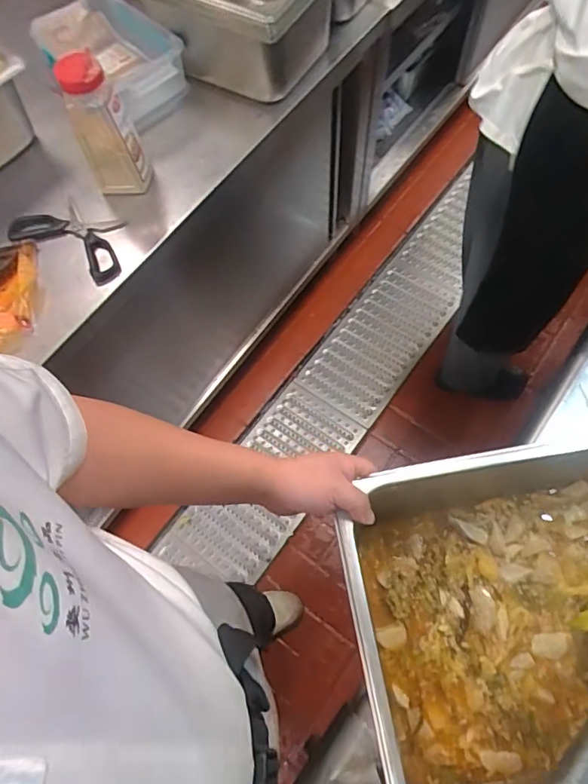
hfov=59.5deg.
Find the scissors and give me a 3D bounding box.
[{"bbox_3d":[-0.361,-0.261,0.852,0.226,0.023,0.117,27,70,14],"label":"scissors"}]

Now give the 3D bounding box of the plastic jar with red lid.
[{"bbox_3d":[-0.293,-0.402,0.816,0.090,0.242,0.081,-23,67,-7],"label":"plastic jar with red lid"}]

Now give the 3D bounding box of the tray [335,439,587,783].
[{"bbox_3d":[0.340,0.220,0.519,0.553,0.134,0.325,-10,66,-1],"label":"tray"}]

